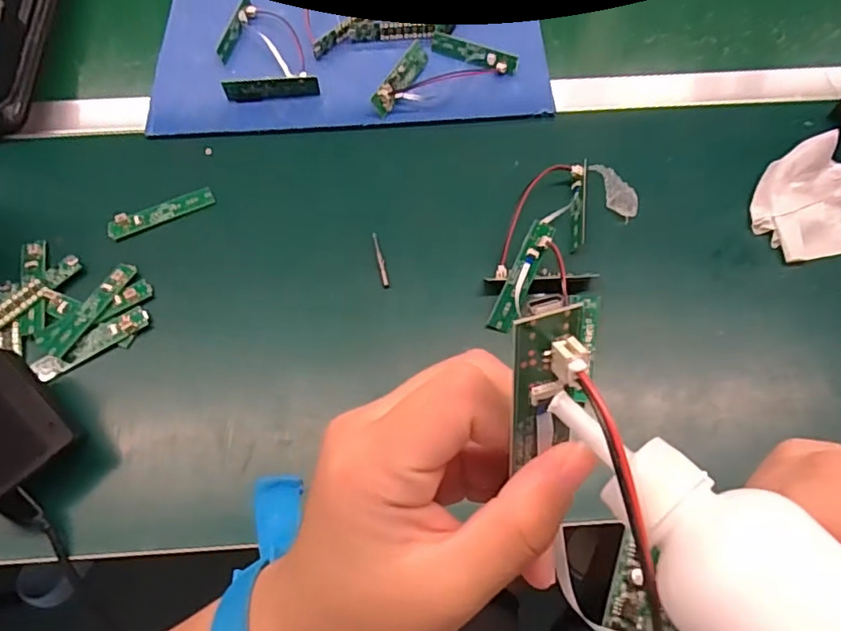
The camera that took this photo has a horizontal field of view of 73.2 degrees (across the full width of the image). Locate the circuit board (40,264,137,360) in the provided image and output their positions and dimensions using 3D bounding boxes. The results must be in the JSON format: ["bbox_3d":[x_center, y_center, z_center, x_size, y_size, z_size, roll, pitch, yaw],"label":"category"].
[{"bbox_3d":[-0.243,-0.006,0.418,0.019,0.009,0.084,27,68,11],"label":"circuit board"}]

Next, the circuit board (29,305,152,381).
[{"bbox_3d":[-0.237,0.019,0.411,0.080,0.009,0.020,-35,70,-15],"label":"circuit board"}]

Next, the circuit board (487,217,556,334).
[{"bbox_3d":[0.074,-0.028,0.414,0.016,0.012,0.085,25,92,11],"label":"circuit board"}]

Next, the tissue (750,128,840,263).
[{"bbox_3d":[0.311,-0.090,0.445,0.090,0.041,0.086,-35,70,-15],"label":"tissue"}]

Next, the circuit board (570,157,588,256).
[{"bbox_3d":[0.128,-0.090,0.457,0.014,0.013,0.080,7,66,3],"label":"circuit board"}]

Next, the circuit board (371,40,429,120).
[{"bbox_3d":[-0.017,-0.214,0.510,0.013,0.022,0.081,8,58,45],"label":"circuit board"}]

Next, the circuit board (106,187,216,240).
[{"bbox_3d":[-0.211,-0.084,0.459,0.084,0.010,0.017,-25,68,-11],"label":"circuit board"}]

